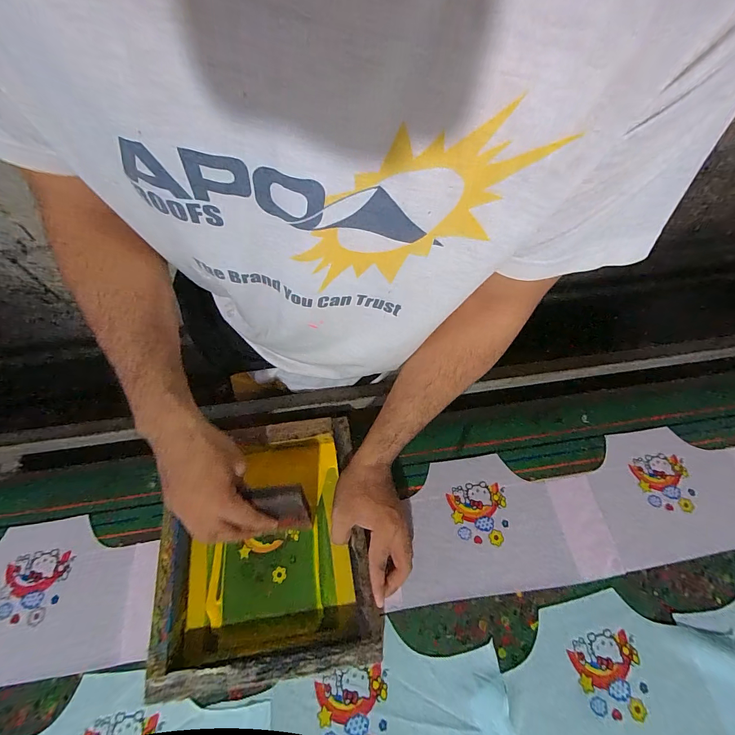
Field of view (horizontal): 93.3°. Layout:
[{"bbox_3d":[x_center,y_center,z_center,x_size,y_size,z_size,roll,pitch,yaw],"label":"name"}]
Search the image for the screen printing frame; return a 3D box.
[{"bbox_3d":[-0.126,0.212,0.433,0.240,0.052,0.272,-9,61,-6],"label":"screen printing frame"}]

